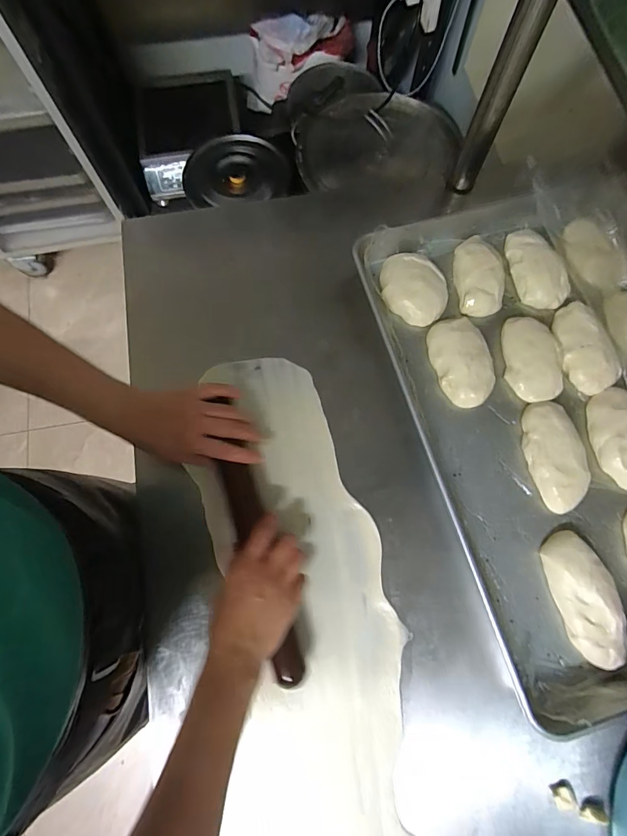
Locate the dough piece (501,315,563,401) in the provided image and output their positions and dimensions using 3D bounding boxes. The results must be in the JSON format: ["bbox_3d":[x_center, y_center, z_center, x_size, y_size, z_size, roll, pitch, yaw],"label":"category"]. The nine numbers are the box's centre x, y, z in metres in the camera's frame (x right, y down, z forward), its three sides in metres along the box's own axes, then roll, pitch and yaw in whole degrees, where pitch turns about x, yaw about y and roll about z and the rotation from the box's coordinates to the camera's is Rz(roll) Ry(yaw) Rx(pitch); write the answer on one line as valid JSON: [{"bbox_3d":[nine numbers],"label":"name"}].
[{"bbox_3d":[0.283,-0.078,0.514,0.066,0.035,0.111,-3,74,-2],"label":"dough piece"}]

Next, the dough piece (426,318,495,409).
[{"bbox_3d":[0.192,-0.074,0.518,0.071,0.029,0.122,-13,76,-5],"label":"dough piece"}]

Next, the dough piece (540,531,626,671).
[{"bbox_3d":[0.301,0.200,0.441,0.062,0.030,0.134,-15,75,-5],"label":"dough piece"}]

